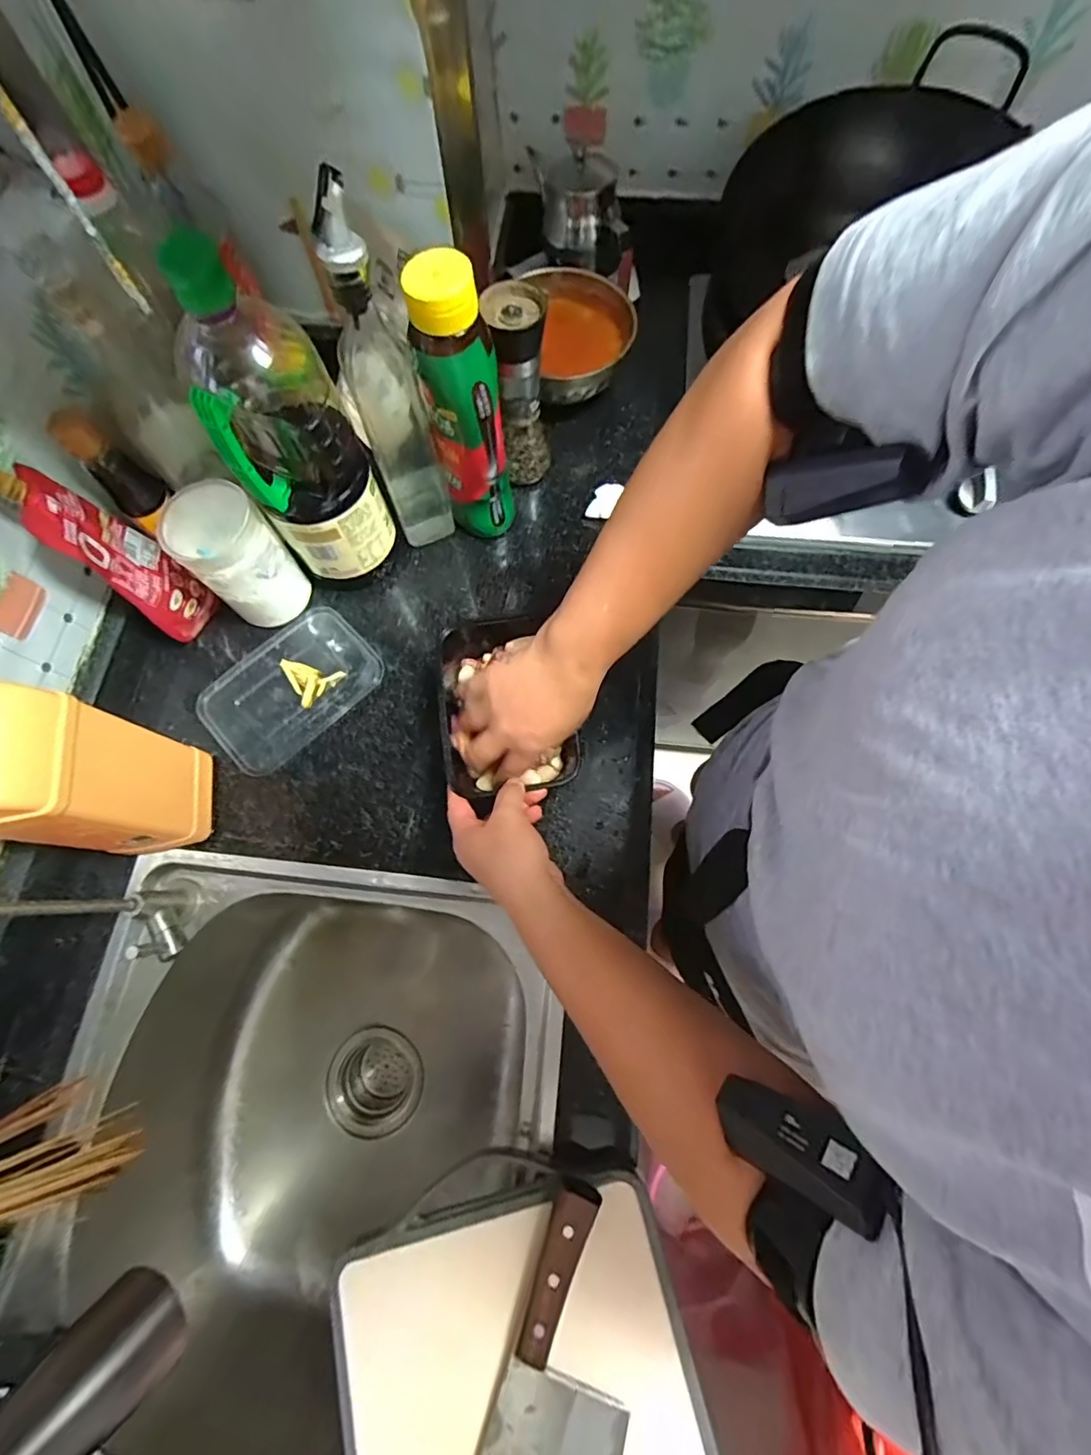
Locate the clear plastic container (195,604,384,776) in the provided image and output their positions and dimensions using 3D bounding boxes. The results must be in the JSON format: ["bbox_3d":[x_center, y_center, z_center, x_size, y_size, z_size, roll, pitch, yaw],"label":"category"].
[{"bbox_3d":[-0.260,-0.042,0.541,0.118,0.009,0.169,43,78,13],"label":"clear plastic container"}]

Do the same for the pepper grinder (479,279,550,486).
[{"bbox_3d":[-0.025,-0.337,0.546,0.051,0.180,0.059,-9,72,-2],"label":"pepper grinder"}]

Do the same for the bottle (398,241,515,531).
[{"bbox_3d":[-0.072,-0.276,0.493,0.064,0.245,0.061,-13,73,-3],"label":"bottle"}]

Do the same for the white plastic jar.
[{"bbox_3d":[-0.295,-0.161,0.519,0.087,0.119,0.078,37,76,12],"label":"white plastic jar"}]

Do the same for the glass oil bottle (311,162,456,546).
[{"bbox_3d":[-0.139,-0.282,0.467,0.059,0.300,0.061,-25,74,-7],"label":"glass oil bottle"}]

